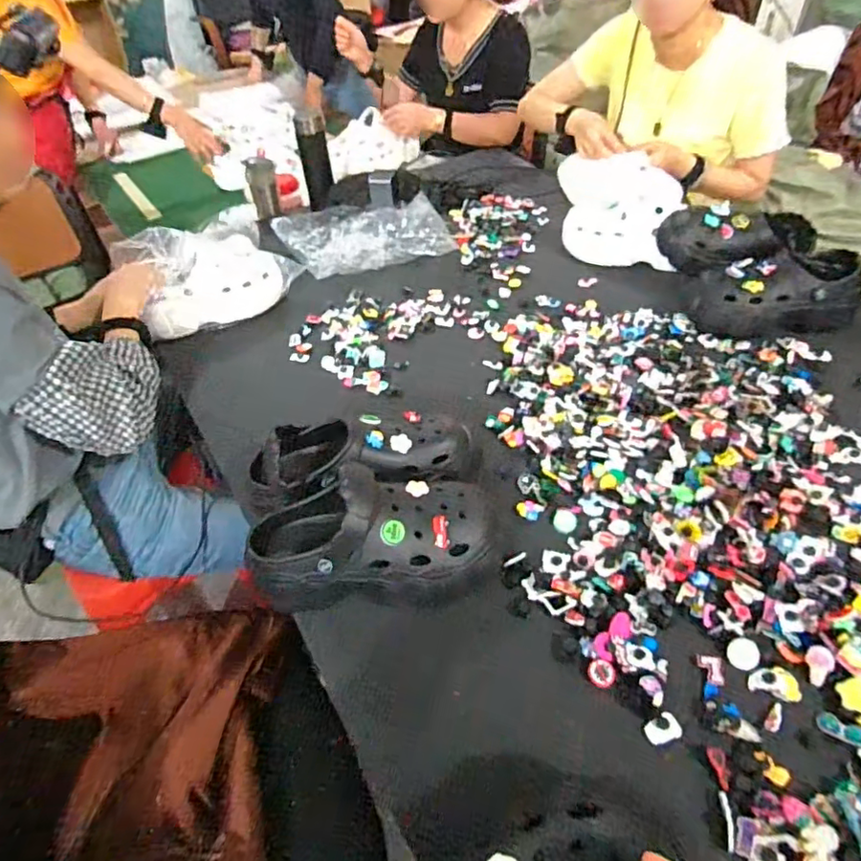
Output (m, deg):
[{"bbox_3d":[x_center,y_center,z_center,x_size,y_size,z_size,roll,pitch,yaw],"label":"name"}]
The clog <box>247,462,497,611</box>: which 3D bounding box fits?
[{"bbox_3d":[-0.061,0.110,0.609,0.262,0.120,0.108,-7,44,-1],"label":"clog"}]

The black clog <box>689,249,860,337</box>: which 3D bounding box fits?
[{"bbox_3d":[0.525,-0.211,0.888,0.244,0.093,0.103,-5,44,0],"label":"black clog"}]

